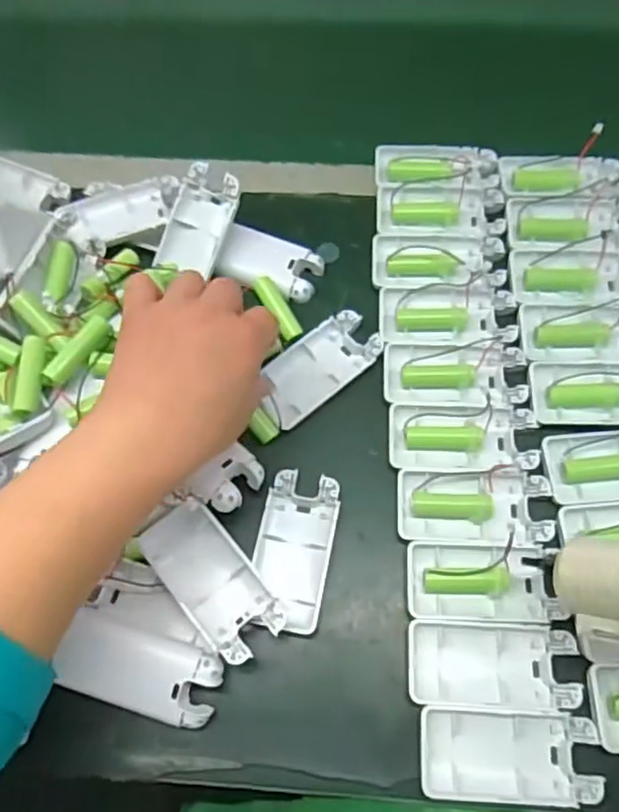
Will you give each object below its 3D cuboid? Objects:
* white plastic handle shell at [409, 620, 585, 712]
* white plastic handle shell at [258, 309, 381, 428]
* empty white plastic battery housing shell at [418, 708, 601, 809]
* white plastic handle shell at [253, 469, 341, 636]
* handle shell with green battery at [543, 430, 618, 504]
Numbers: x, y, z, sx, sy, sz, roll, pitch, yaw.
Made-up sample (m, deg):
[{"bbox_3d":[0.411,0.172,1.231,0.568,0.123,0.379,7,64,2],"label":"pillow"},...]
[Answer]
[{"bbox_3d":[0.104,0.147,0.376,0.093,0.012,0.044,2,67,3],"label":"white plastic handle shell"},{"bbox_3d":[0.006,-0.027,0.453,0.088,0.011,0.046,-37,71,-13],"label":"white plastic handle shell"},{"bbox_3d":[0.108,0.190,0.359,0.092,0.013,0.045,1,67,2],"label":"empty white plastic battery housing shell"},{"bbox_3d":[-0.009,0.087,0.405,0.045,0.010,0.092,10,68,6],"label":"white plastic handle shell"},{"bbox_3d":[0.199,0.039,0.425,0.094,0.013,0.043,-5,67,0],"label":"handle shell with green battery"}]

